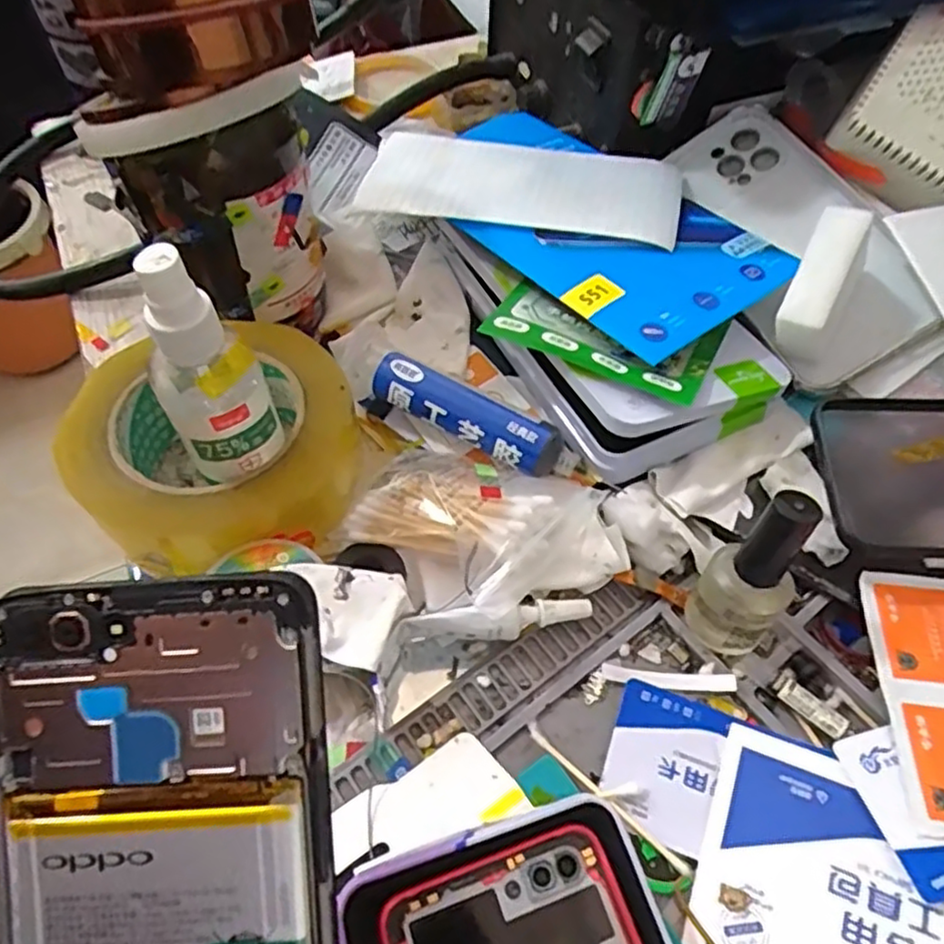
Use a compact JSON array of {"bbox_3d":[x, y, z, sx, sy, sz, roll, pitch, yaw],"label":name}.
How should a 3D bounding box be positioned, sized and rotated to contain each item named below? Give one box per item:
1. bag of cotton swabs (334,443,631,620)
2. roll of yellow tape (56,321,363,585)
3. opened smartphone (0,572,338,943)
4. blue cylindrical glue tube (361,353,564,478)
[{"bbox_3d":[0.004,0.030,0.283,0.119,0.038,0.060,8,57,4],"label":"bag of cotton swabs"},{"bbox_3d":[-0.112,-0.009,0.310,0.119,0.056,0.109,1,56,-1],"label":"roll of yellow tape"},{"bbox_3d":[-0.065,0.098,0.143,0.071,0.004,0.148,-5,88,1],"label":"opened smartphone"},{"bbox_3d":[-0.008,-0.027,0.311,0.101,0.024,0.019,26,60,15],"label":"blue cylindrical glue tube"}]

